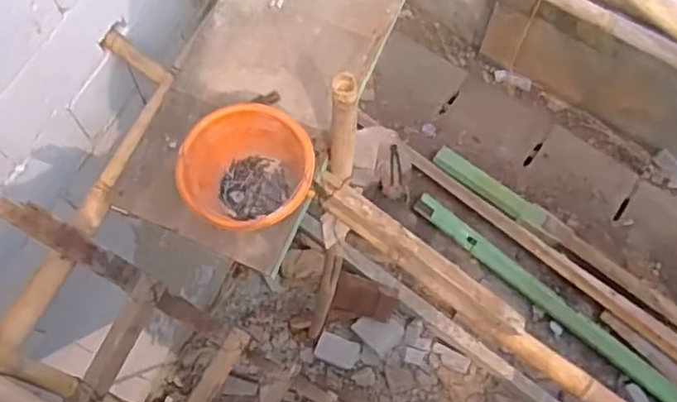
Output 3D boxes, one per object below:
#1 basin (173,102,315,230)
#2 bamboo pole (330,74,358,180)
[{"bbox_3d":[-0.179,-0.057,1.334,0.252,0.152,0.251,0,68,-1],"label":"basin"},{"bbox_3d":[0.010,-0.148,1.309,0.054,0.316,0.053,14,68,5],"label":"bamboo pole"}]

